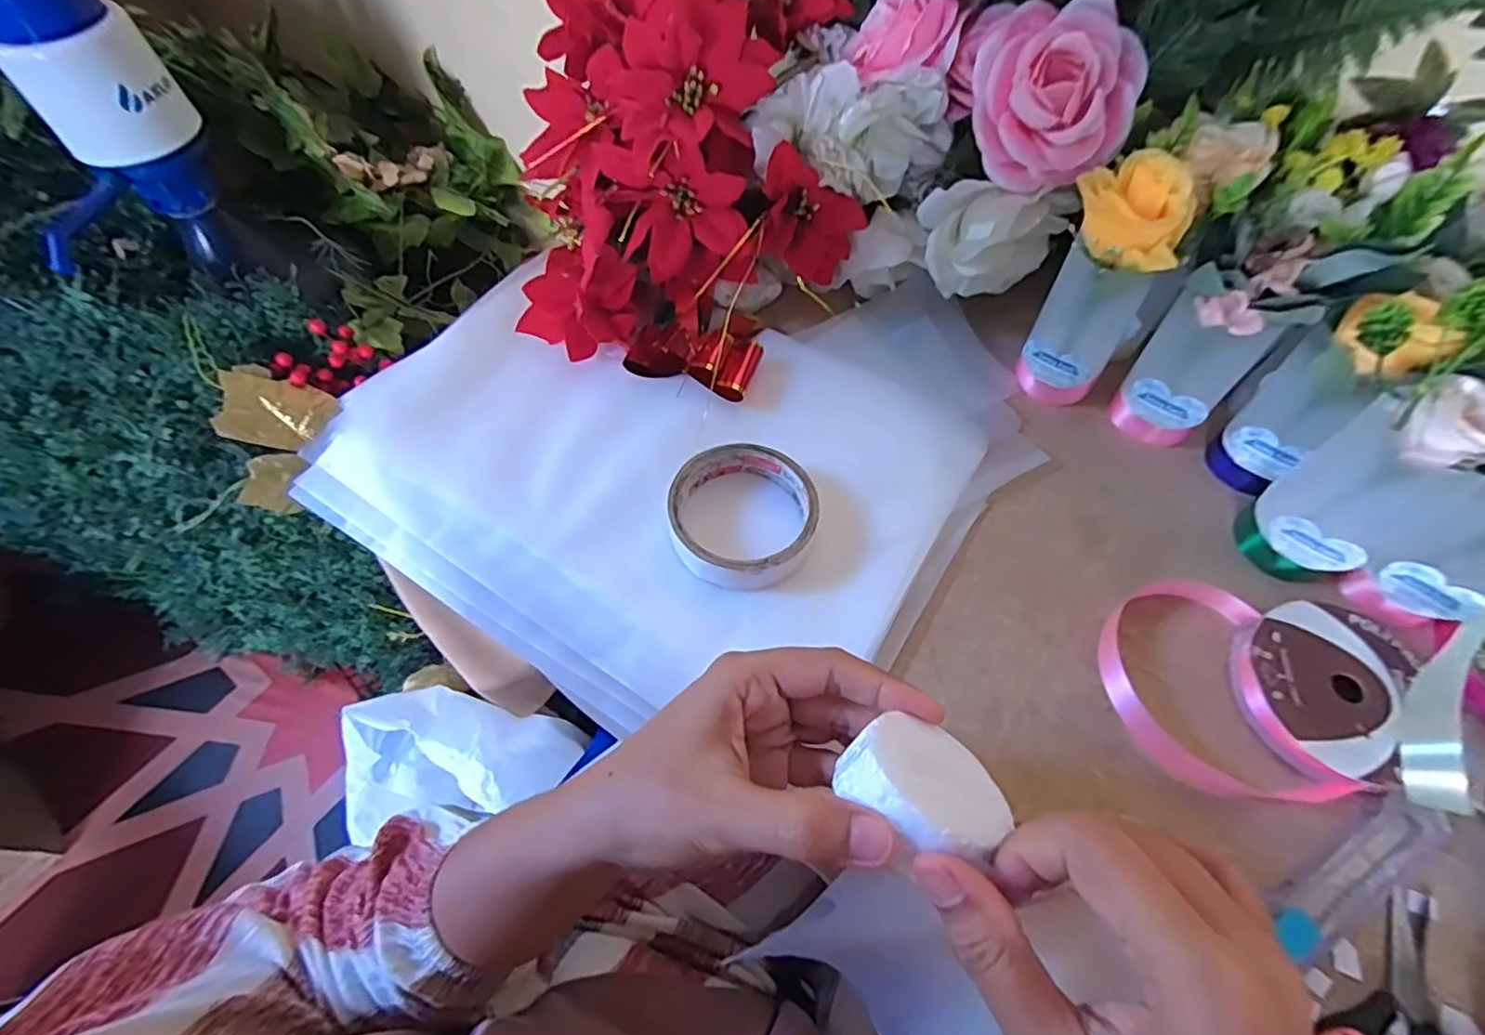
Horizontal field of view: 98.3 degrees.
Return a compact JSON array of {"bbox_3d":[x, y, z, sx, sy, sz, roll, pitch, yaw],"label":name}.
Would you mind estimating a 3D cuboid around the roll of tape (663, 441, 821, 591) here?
[{"bbox_3d":[0.001,-0.004,0.377,0.083,0.026,0.088,2,60,-3],"label":"roll of tape"}]

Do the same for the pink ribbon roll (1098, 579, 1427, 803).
[{"bbox_3d":[0.274,0.089,0.335,0.156,0.029,0.109,12,60,3],"label":"pink ribbon roll"}]

